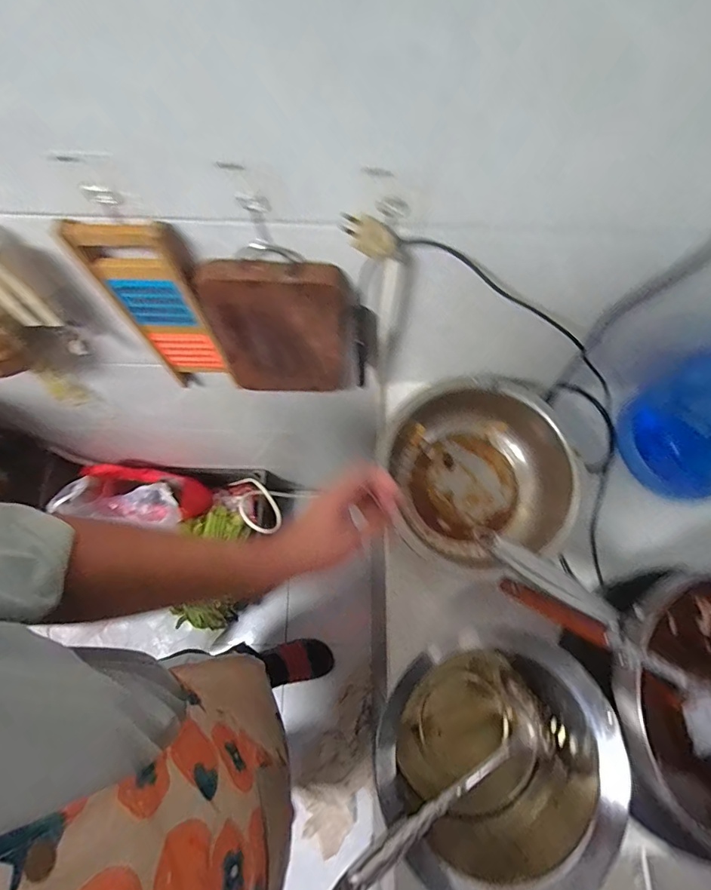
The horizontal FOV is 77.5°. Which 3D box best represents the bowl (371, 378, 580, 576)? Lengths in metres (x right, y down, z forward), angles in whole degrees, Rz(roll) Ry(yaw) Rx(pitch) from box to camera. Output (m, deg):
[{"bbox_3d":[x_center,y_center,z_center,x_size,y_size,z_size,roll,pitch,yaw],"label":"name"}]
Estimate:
[{"bbox_3d":[0.180,0.051,0.680,0.254,0.111,0.279,1,71,-2],"label":"bowl"}]

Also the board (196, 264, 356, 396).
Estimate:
[{"bbox_3d":[-0.101,-0.141,0.619,0.185,0.274,0.040,4,71,0],"label":"board"}]

